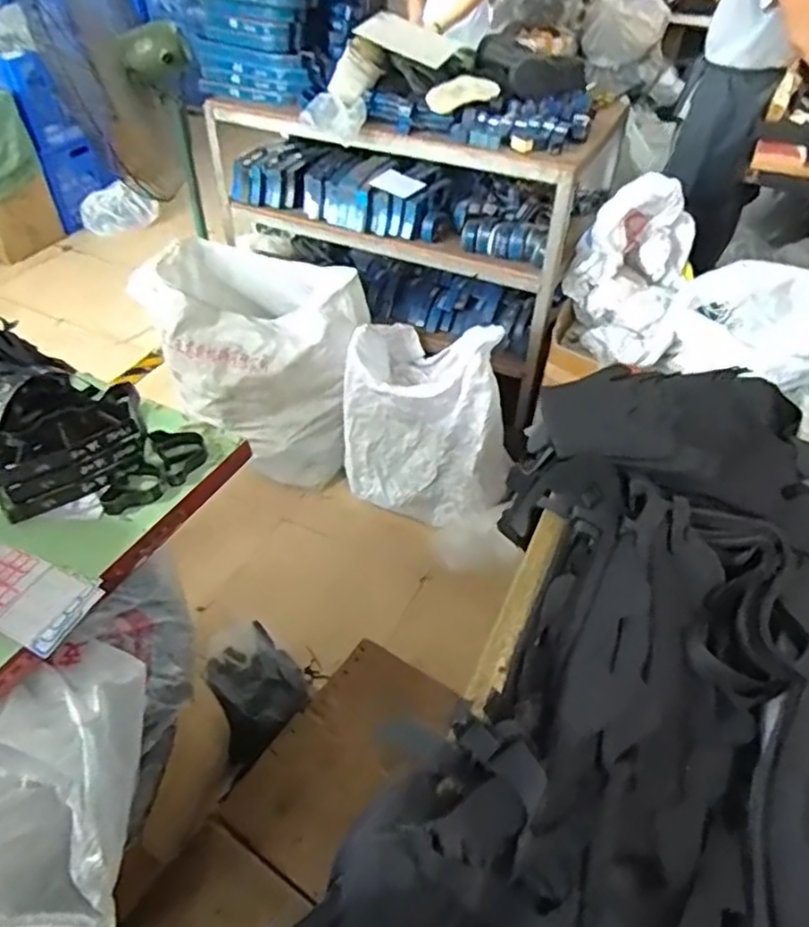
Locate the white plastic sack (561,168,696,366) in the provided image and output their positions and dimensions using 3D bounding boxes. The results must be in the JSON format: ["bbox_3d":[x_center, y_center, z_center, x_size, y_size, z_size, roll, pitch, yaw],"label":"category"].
[{"bbox_3d":[0.611,-0.519,1.824,0.309,0.457,0.311,13,45,14],"label":"white plastic sack"}]

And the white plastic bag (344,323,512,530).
[{"bbox_3d":[0.047,-0.143,1.975,0.445,0.595,0.462,-4,43,-4],"label":"white plastic bag"}]

